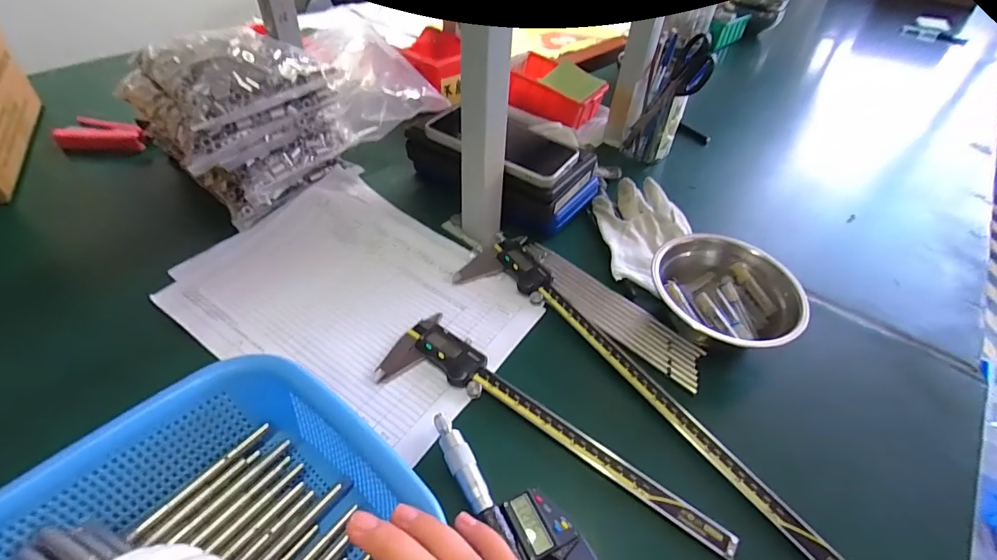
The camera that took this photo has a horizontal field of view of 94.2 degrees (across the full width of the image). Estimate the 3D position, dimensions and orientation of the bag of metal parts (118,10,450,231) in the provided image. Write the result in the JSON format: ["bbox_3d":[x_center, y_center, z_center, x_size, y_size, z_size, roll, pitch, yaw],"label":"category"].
[{"bbox_3d":[-0.252,-0.237,0.575,0.235,0.139,0.318,36,53,26],"label":"bag of metal parts"}]

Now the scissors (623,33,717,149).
[{"bbox_3d":[0.207,-0.226,0.575,0.025,0.177,0.058,-24,79,-25],"label":"scissors"}]

